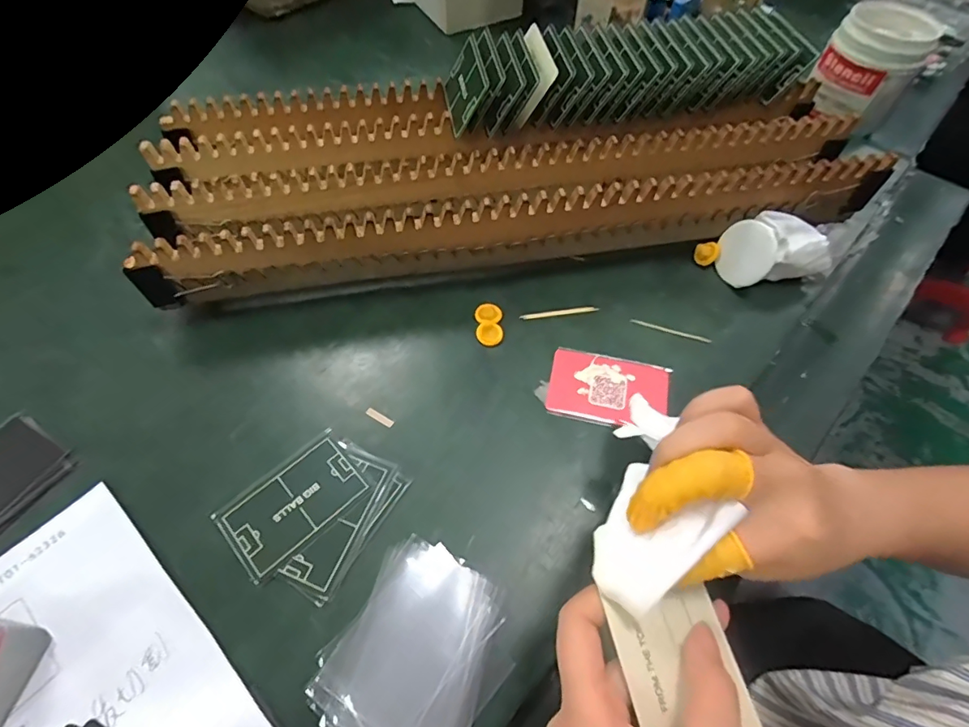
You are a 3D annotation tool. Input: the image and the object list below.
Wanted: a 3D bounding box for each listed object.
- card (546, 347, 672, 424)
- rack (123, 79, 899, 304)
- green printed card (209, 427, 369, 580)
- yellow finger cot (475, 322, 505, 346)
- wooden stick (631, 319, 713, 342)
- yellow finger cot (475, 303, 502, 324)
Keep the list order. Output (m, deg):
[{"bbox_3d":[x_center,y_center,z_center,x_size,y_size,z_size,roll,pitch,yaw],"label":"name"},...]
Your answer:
[{"bbox_3d":[0.093,0.018,0.358,0.086,0.004,0.053,11,59,6],"label":"card"},{"bbox_3d":[0.024,-0.162,0.422,0.575,0.078,0.186,-7,59,-5],"label":"rack"},{"bbox_3d":[-0.123,0.088,0.308,0.084,0.004,0.055,-40,67,-22],"label":"green printed card"},{"bbox_3d":[0.004,-0.024,0.380,0.021,0.004,0.020,0,59,-1],"label":"yellow finger cot"},{"bbox_3d":[0.149,-0.027,0.383,0.063,0.004,0.004,17,60,10],"label":"wooden stick"},{"bbox_3d":[0.003,-0.041,0.389,0.021,0.004,0.020,0,59,-1],"label":"yellow finger cot"}]

